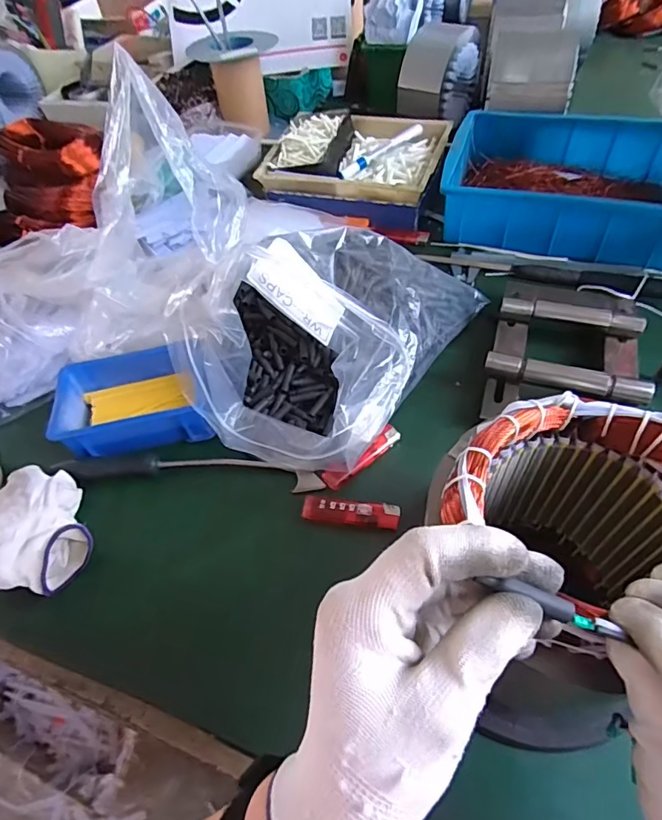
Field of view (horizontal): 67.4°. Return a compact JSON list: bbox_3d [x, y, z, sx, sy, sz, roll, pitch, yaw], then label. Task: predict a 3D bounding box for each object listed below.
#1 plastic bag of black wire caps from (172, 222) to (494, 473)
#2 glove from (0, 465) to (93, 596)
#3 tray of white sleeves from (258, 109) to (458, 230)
[{"bbox_3d":[-0.005,-0.097,0.489,0.209,0.133,0.299,28,61,24],"label":"plastic bag of black wire caps"},{"bbox_3d":[-0.251,0.104,0.426,0.091,0.051,0.096,-3,53,4],"label":"glove"},{"bbox_3d":[0.034,-0.359,0.710,0.243,0.062,0.181,16,56,17],"label":"tray of white sleeves"}]

